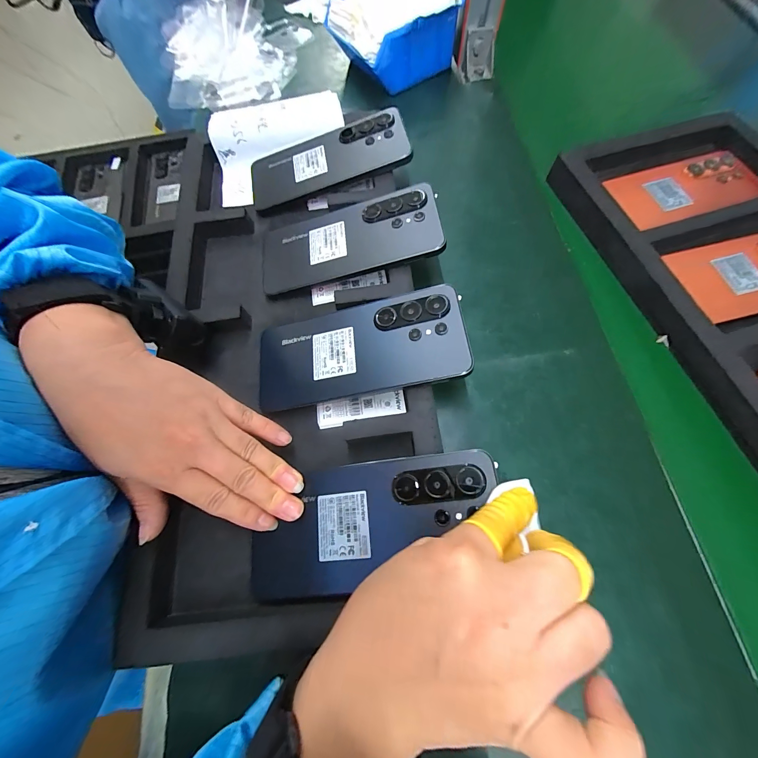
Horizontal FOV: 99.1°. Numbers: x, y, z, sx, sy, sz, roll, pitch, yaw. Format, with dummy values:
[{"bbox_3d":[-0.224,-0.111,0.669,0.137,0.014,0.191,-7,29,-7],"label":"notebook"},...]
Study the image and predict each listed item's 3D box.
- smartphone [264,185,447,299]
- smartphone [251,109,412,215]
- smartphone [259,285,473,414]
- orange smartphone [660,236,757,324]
[{"bbox_3d":[-0.029,-0.126,0.296,0.167,0.009,0.076,-11,70,12],"label":"smartphone"},{"bbox_3d":[-0.054,-0.223,0.332,0.165,0.009,0.074,-14,71,9],"label":"smartphone"},{"bbox_3d":[-0.019,-0.023,0.255,0.168,0.006,0.075,-11,70,13],"label":"smartphone"},{"bbox_3d":[0.343,-0.097,0.295,0.165,0.015,0.075,-14,69,-4],"label":"orange smartphone"}]

